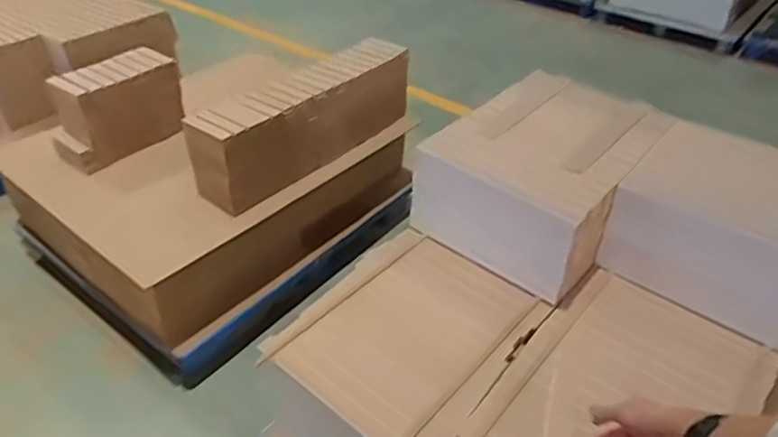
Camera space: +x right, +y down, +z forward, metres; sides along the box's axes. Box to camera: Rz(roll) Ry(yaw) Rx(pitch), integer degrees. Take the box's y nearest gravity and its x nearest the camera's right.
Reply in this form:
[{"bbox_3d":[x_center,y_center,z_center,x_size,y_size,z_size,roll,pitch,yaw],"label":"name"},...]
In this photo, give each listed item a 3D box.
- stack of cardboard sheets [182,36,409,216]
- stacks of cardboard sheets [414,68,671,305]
[{"bbox_3d":[-0.265,-0.318,1.909,0.197,0.293,0.848,32,47,33],"label":"stack of cardboard sheets"},{"bbox_3d":[0.384,-0.110,1.504,0.435,0.285,0.538,27,44,28],"label":"stacks of cardboard sheets"}]

